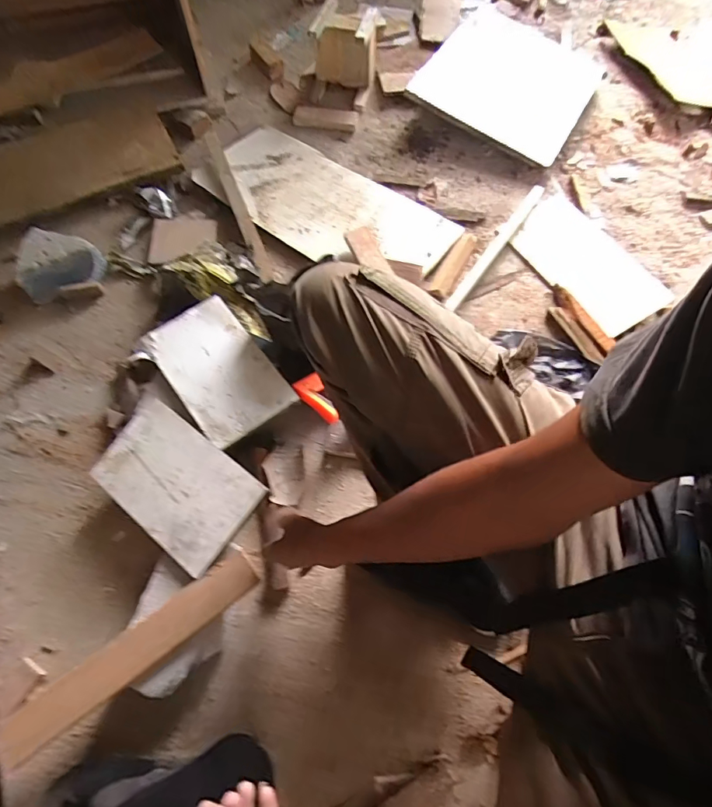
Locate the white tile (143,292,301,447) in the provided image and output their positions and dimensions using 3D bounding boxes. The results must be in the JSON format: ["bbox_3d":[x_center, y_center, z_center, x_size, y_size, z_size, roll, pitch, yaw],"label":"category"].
[{"bbox_3d":[-0.225,-0.060,0.756,0.145,0.011,0.254,-35,70,-16],"label":"white tile"}]

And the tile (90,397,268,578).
[{"bbox_3d":[-0.265,0.110,0.678,0.251,0.011,0.147,34,76,20],"label":"tile"}]

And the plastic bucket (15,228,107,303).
[{"bbox_3d":[-0.562,-0.269,0.889,0.143,0.066,0.116,-13,67,-7],"label":"plastic bucket"}]

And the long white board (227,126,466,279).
[{"bbox_3d":[-0.063,-0.431,0.998,0.534,0.023,0.249,32,69,12],"label":"long white board"}]

